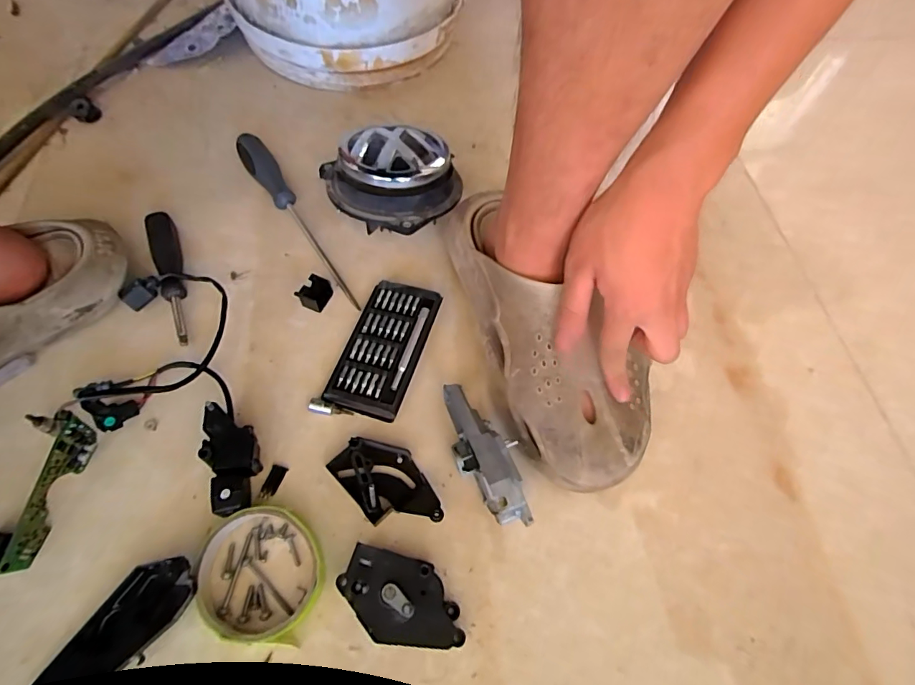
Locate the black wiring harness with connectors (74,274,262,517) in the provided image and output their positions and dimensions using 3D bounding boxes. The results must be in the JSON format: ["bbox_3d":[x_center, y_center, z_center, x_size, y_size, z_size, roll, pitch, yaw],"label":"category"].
[{"bbox_3d":[-0.235,0.036,0.379,0.119,0.032,0.230,-18,65,-13],"label":"black wiring harness with connectors"}]

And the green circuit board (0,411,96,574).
[{"bbox_3d":[-0.306,0.102,0.333,0.043,0.043,0.101,11,62,2],"label":"green circuit board"}]

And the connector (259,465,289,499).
[{"bbox_3d":[-0.143,0.108,0.365,0.012,0.004,0.026,17,62,5],"label":"connector"}]

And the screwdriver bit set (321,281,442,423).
[{"bbox_3d":[-0.064,0.004,0.416,0.065,0.020,0.122,17,62,5],"label":"screwdriver bit set"}]

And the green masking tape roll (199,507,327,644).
[{"bbox_3d":[-0.138,0.163,0.331,0.078,0.018,0.088,-19,65,-13],"label":"green masking tape roll"}]

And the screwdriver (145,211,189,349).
[{"bbox_3d":[-0.264,-0.060,0.435,0.023,0.019,0.143,-18,65,-13],"label":"screwdriver"}]

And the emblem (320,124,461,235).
[{"bbox_3d":[-0.072,-0.160,0.471,0.141,0.068,0.108,32,65,11],"label":"emblem"}]

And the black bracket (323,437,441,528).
[{"bbox_3d":[-0.054,0.110,0.364,0.053,0.020,0.087,-38,71,-21],"label":"black bracket"}]

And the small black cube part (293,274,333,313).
[{"bbox_3d":[-0.132,-0.047,0.435,0.024,0.023,0.028,22,63,8],"label":"small black cube part"}]

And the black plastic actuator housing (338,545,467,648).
[{"bbox_3d":[-0.038,0.178,0.328,0.087,0.023,0.052,15,62,4],"label":"black plastic actuator housing"}]

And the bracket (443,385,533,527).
[{"bbox_3d":[0.017,0.085,0.364,0.033,0.053,0.117,-29,68,-18],"label":"bracket"}]

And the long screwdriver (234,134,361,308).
[{"bbox_3d":[-0.168,-0.126,0.474,0.031,0.024,0.239,-27,67,-17],"label":"long screwdriver"}]

